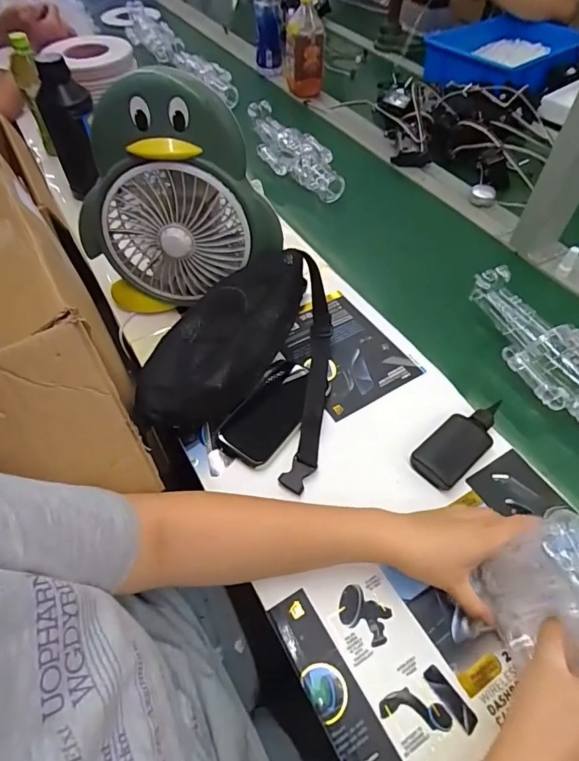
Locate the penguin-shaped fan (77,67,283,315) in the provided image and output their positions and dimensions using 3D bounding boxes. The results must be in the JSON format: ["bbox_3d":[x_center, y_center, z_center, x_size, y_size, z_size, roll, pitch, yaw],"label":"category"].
[{"bbox_3d":[-0.141,-0.218,0.577,0.254,0.274,0.090,1,53,2],"label":"penguin-shaped fan"}]

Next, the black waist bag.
[{"bbox_3d":[-0.058,-0.028,0.555,0.203,0.104,0.264,6,53,6],"label":"black waist bag"}]

